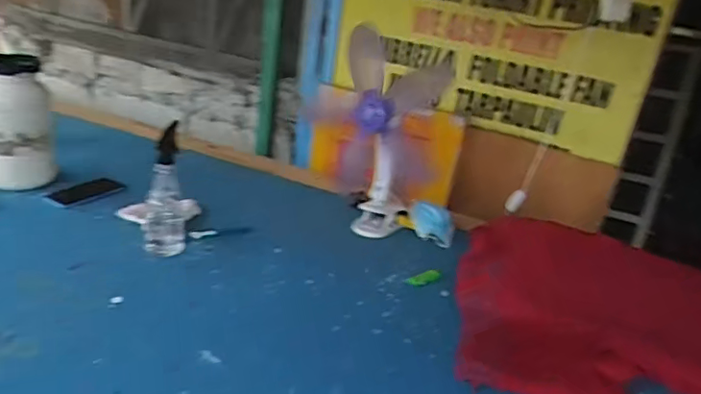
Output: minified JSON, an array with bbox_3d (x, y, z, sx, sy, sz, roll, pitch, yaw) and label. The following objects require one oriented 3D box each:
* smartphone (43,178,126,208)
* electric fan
[{"bbox_3d":[-0.597,-0.014,1.290,0.084,0.007,0.161,20,26,26],"label":"smartphone"},{"bbox_3d":[0.061,-0.139,1.278,0.233,0.427,0.242,15,24,16],"label":"electric fan"}]

